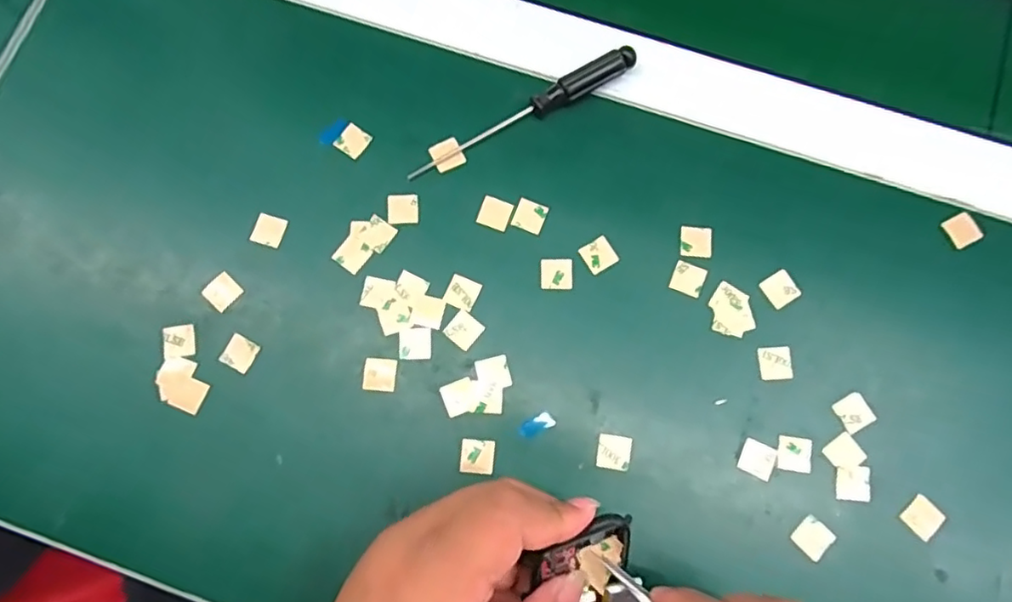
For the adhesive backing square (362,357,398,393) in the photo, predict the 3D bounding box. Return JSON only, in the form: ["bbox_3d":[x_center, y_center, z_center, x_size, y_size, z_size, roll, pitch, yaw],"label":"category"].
[{"bbox_3d":[-0.061,0.036,0.294,0.016,0.004,0.016,7,76,-4],"label":"adhesive backing square"}]

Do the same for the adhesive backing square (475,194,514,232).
[{"bbox_3d":[-0.006,-0.045,0.311,0.016,0.004,0.015,21,83,-2],"label":"adhesive backing square"}]

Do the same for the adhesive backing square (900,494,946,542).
[{"bbox_3d":[0.192,0.099,0.279,0.016,0.004,0.016,-42,73,-10],"label":"adhesive backing square"}]

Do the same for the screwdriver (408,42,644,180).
[{"bbox_3d":[0.008,-0.098,0.315,0.130,0.014,0.012,-26,79,-5],"label":"screwdriver"}]

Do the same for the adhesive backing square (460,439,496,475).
[{"bbox_3d":[-0.013,0.073,0.286,0.016,0.004,0.016,5,77,1],"label":"adhesive backing square"}]

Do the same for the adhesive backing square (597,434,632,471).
[{"bbox_3d":[0.051,0.071,0.286,0.015,0.004,0.015,9,78,2],"label":"adhesive backing square"}]

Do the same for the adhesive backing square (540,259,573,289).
[{"bbox_3d":[0.026,-0.013,0.305,0.016,0.004,0.016,1,78,-3],"label":"adhesive backing square"}]

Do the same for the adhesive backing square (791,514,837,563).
[{"bbox_3d":[0.141,0.108,0.278,0.015,0.004,0.015,-44,79,-9],"label":"adhesive backing square"}]

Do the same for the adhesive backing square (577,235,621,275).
[{"bbox_3d":[0.047,-0.023,0.307,0.016,0.004,0.016,-31,80,-7],"label":"adhesive backing square"}]

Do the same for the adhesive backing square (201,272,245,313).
[{"bbox_3d":[-0.141,-0.004,0.303,0.014,0.004,0.015,44,73,0],"label":"adhesive backing square"}]

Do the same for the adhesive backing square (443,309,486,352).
[{"bbox_3d":[-0.021,0.014,0.299,0.016,0.004,0.016,39,80,7],"label":"adhesive backing square"}]

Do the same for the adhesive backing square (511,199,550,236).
[{"bbox_3d":[0.012,-0.043,0.311,0.015,0.004,0.016,22,82,3],"label":"adhesive backing square"}]

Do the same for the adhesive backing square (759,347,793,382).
[{"bbox_3d":[0.131,0.030,0.294,0.016,0.004,0.016,-1,76,-3],"label":"adhesive backing square"}]

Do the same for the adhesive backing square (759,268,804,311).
[{"bbox_3d":[0.137,-0.006,0.302,0.017,0.004,0.016,-31,79,-4],"label":"adhesive backing square"}]

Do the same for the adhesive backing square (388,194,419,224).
[{"bbox_3d":[-0.053,-0.047,0.312,0.015,0.004,0.016,-3,81,-7],"label":"adhesive backing square"}]

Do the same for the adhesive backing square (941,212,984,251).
[{"bbox_3d":[0.231,-0.036,0.307,0.017,0.004,0.016,-26,79,-5],"label":"adhesive backing square"}]

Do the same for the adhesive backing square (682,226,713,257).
[{"bbox_3d":[0.097,-0.030,0.308,0.016,0.004,0.016,4,79,2],"label":"adhesive backing square"}]

